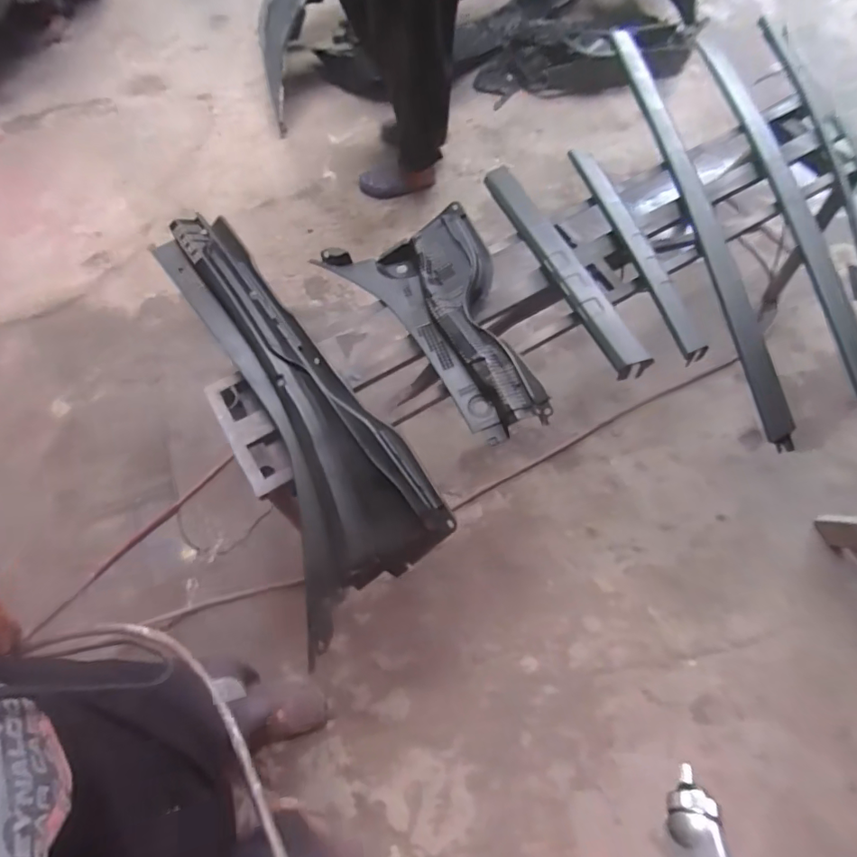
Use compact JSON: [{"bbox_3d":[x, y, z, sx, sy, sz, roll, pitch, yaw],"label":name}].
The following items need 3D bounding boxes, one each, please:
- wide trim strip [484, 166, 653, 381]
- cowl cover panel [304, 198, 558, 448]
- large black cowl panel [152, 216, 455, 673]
[{"bbox_3d":[0.285,-0.357,1.106,0.076,0.046,0.585,-25,70,-13],"label":"wide trim strip"},{"bbox_3d":[0.053,-0.252,1.076,0.289,0.128,0.601,-34,73,-16],"label":"cowl cover panel"},{"bbox_3d":[-0.257,-0.057,0.996,0.309,0.145,0.858,-25,70,-13],"label":"large black cowl panel"}]

